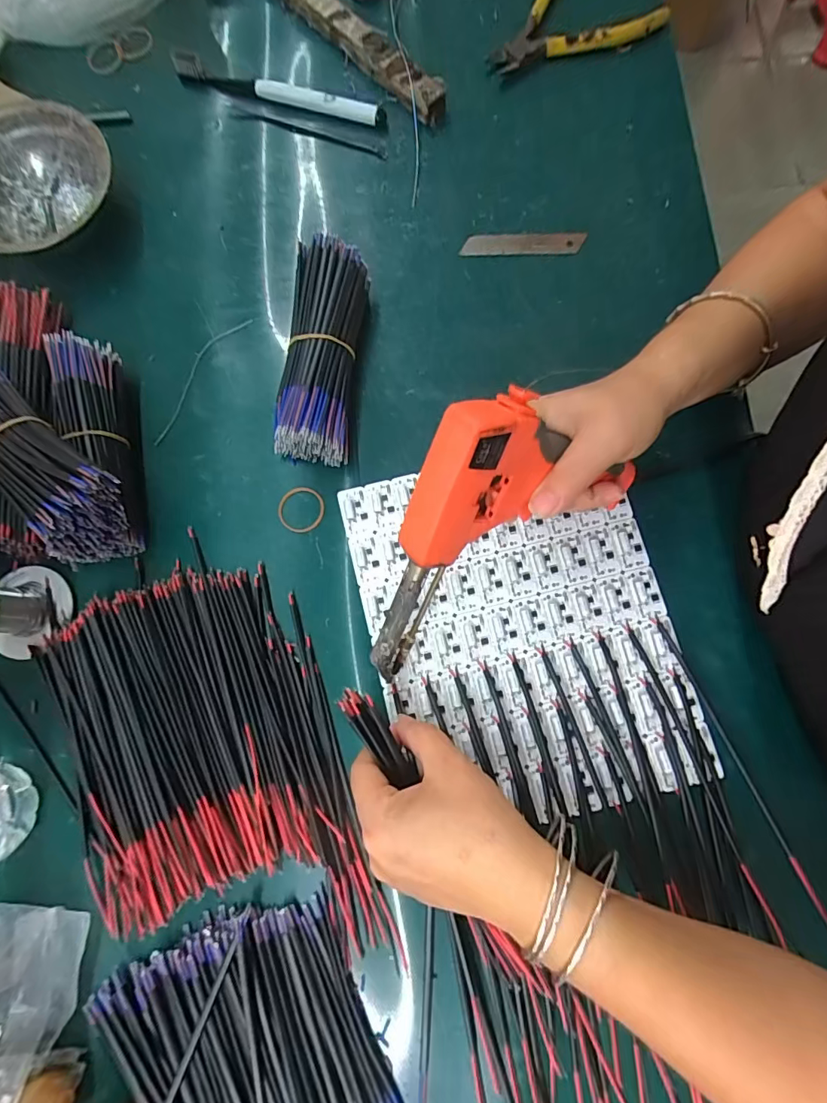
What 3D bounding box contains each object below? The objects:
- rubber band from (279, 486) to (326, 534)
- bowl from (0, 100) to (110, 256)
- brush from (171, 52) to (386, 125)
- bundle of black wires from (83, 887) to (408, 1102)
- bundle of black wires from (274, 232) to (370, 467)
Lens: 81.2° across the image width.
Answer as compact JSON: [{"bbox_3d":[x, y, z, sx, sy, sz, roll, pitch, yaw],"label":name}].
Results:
[{"bbox_3d":[-0.081,-0.030,0.348,0.034,0.004,0.033,0,79,1],"label":"rubber band"},{"bbox_3d":[-0.290,-0.278,0.375,0.121,0.048,0.121,0,79,1],"label":"bowl"},{"bbox_3d":[-0.112,-0.380,0.397,0.175,0.022,0.015,13,79,3],"label":"brush"},{"bbox_3d":[-0.096,0.301,0.277,0.143,0.013,0.158,-26,80,-4],"label":"bundle of black wires"},{"bbox_3d":[-0.064,-0.139,0.340,0.049,0.047,0.146,7,79,2],"label":"bundle of black wires"}]

